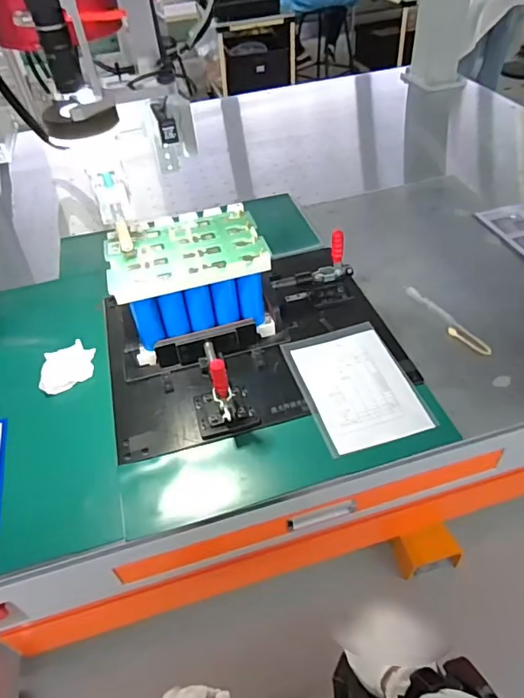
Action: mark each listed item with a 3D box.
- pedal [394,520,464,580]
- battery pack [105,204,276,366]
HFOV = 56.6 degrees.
[{"bbox_3d":[0.434,0.530,1.278,0.156,0.081,0.099,-15,46,-9],"label":"pedal"},{"bbox_3d":[-0.119,-0.110,0.835,0.236,0.169,0.177,-13,46,-8],"label":"battery pack"}]

